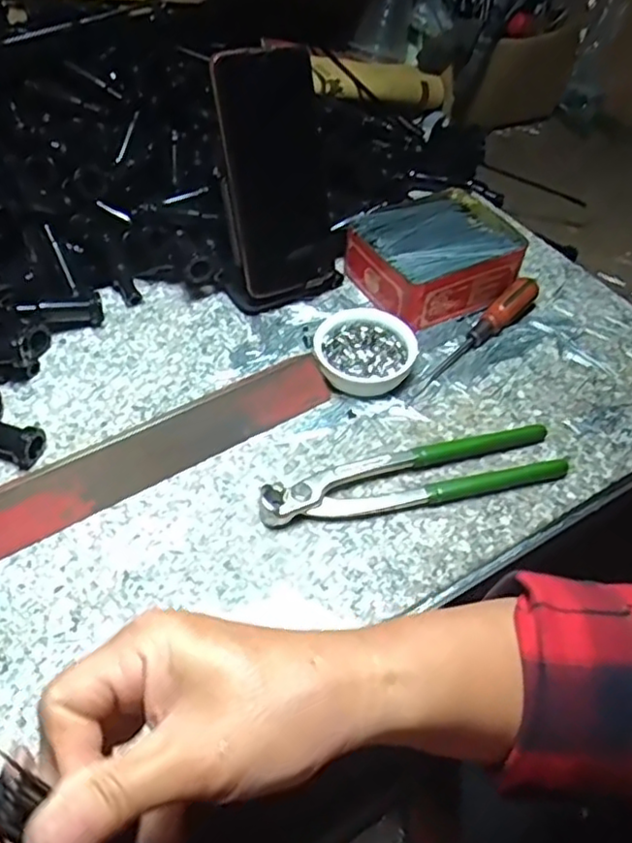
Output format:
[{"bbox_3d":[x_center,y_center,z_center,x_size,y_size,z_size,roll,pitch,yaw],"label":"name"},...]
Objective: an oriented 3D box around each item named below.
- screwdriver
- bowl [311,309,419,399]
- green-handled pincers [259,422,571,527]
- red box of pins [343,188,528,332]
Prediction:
[{"bbox_3d":[0.124,-0.064,0.510,0.022,0.024,0.154,33,56,22],"label":"screwdriver"},{"bbox_3d":[0.034,-0.049,0.487,0.073,0.028,0.066,15,51,9],"label":"bowl"},{"bbox_3d":[0.064,0.035,0.427,0.198,0.017,0.042,-11,51,-13],"label":"green-handled pincers"},{"bbox_3d":[0.098,-0.135,0.551,0.124,0.042,0.103,-25,55,-22],"label":"red box of pins"}]

